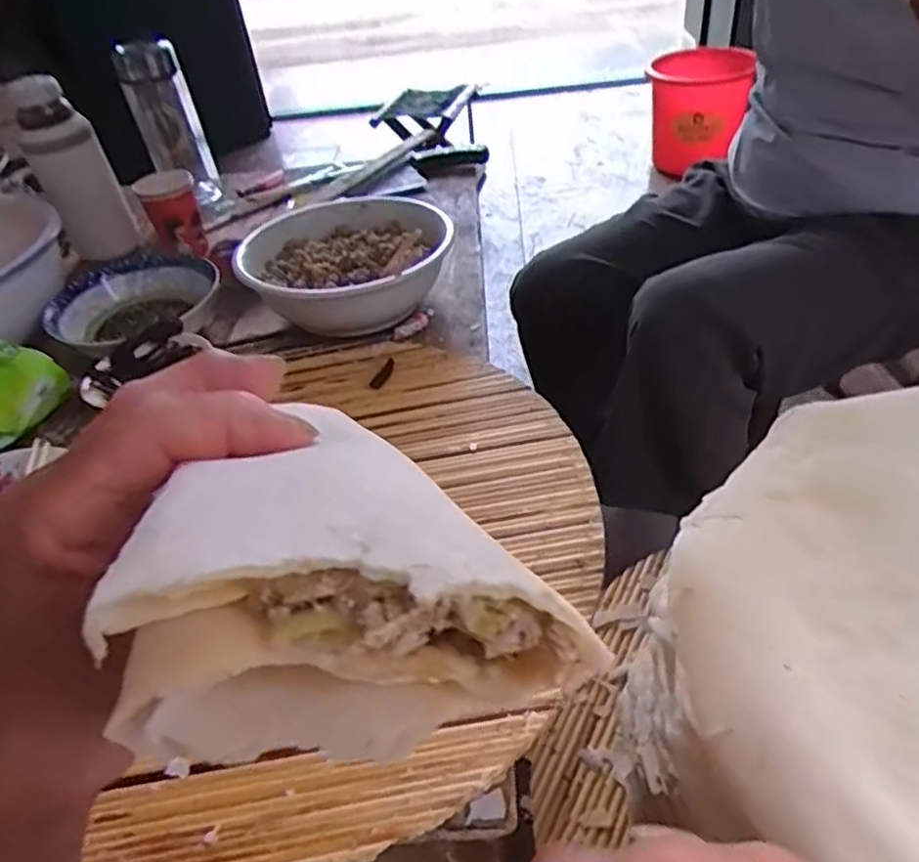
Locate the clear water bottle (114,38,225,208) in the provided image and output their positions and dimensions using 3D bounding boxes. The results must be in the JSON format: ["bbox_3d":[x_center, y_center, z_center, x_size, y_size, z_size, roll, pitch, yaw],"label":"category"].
[{"bbox_3d":[-0.448,-0.477,1.073,0.092,0.234,0.108,-19,44,-12],"label":"clear water bottle"}]

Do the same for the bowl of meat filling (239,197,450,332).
[{"bbox_3d":[-0.112,-0.193,0.773,0.230,0.067,0.205,24,51,30],"label":"bowl of meat filling"}]

